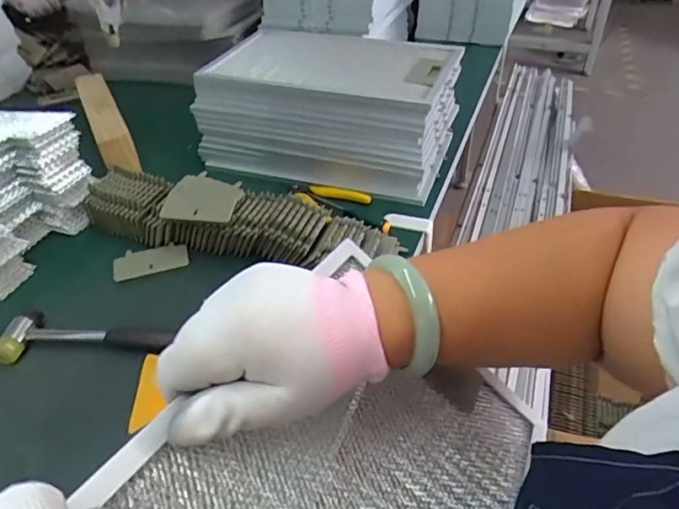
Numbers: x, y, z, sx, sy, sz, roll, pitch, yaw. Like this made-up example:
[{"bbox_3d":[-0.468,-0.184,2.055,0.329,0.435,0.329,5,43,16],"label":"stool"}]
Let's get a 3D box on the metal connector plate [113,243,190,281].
[{"bbox_3d":[-0.226,0.005,0.629,0.085,0.004,0.053,-14,41,-14],"label":"metal connector plate"}]

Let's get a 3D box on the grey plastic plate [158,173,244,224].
[{"bbox_3d":[-0.163,-0.069,0.631,0.087,0.010,0.080,6,44,5],"label":"grey plastic plate"}]

